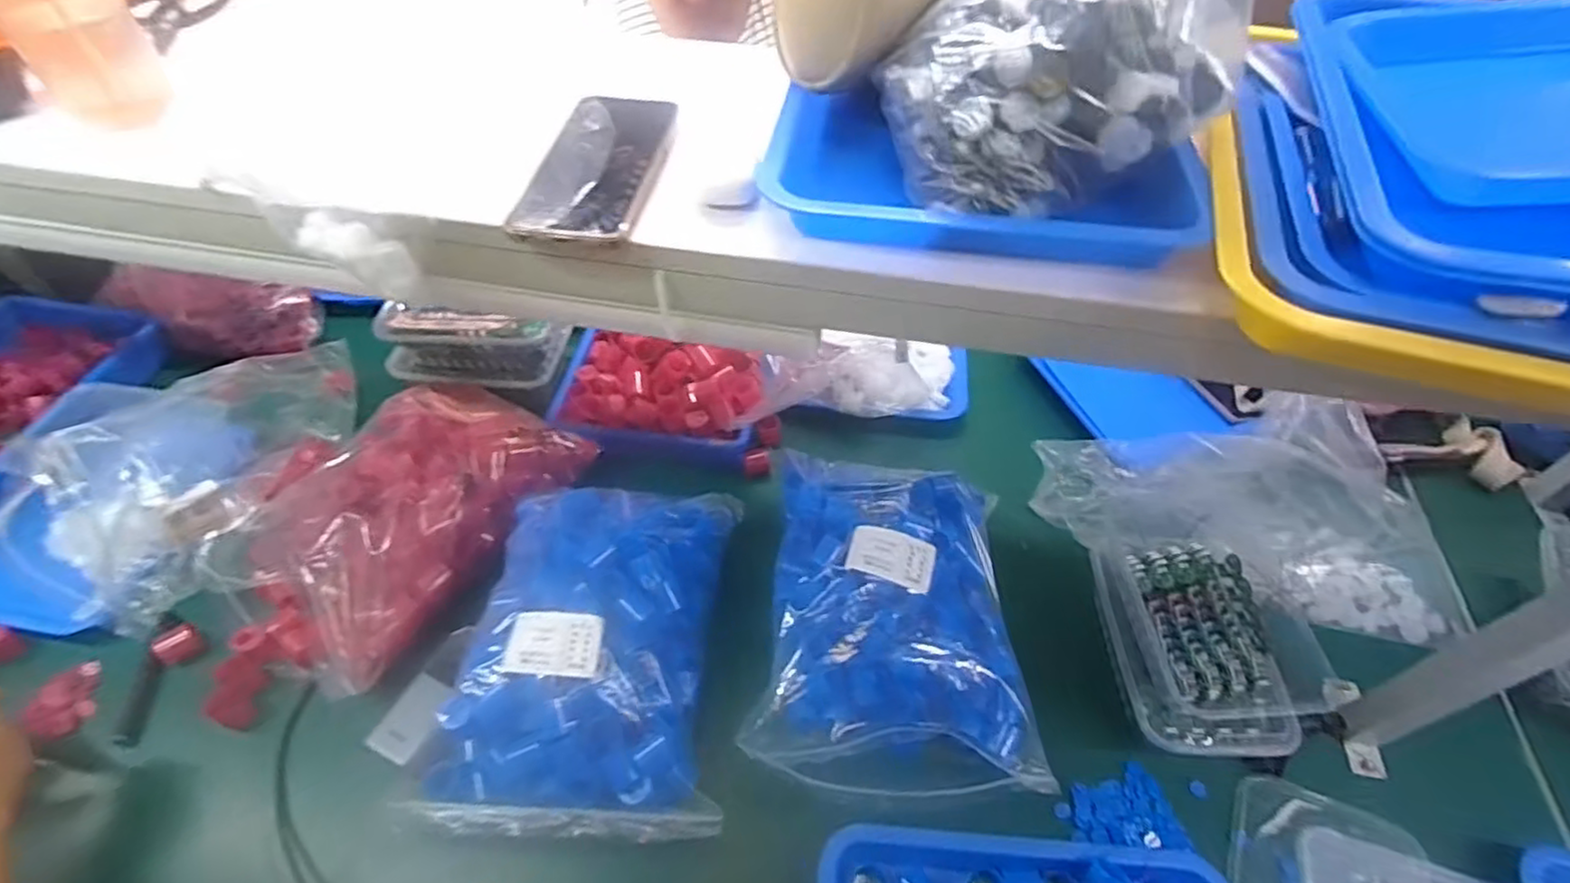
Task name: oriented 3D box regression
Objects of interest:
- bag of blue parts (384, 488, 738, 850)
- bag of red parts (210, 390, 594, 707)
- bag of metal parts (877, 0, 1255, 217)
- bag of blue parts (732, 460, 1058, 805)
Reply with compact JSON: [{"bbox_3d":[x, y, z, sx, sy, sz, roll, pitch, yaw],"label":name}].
[{"bbox_3d":[-0.192,0.172,0.641,0.268,0.092,0.325,0,51,-1],"label":"bag of blue parts"},{"bbox_3d":[-0.411,0.071,0.750,0.256,0.102,0.356,32,58,23],"label":"bag of red parts"},{"bbox_3d":[0.172,-0.260,0.399,0.184,0.194,0.257,30,57,21],"label":"bag of metal parts"},{"bbox_3d":[0.114,0.163,0.677,0.265,0.108,0.318,7,51,5],"label":"bag of blue parts"}]

